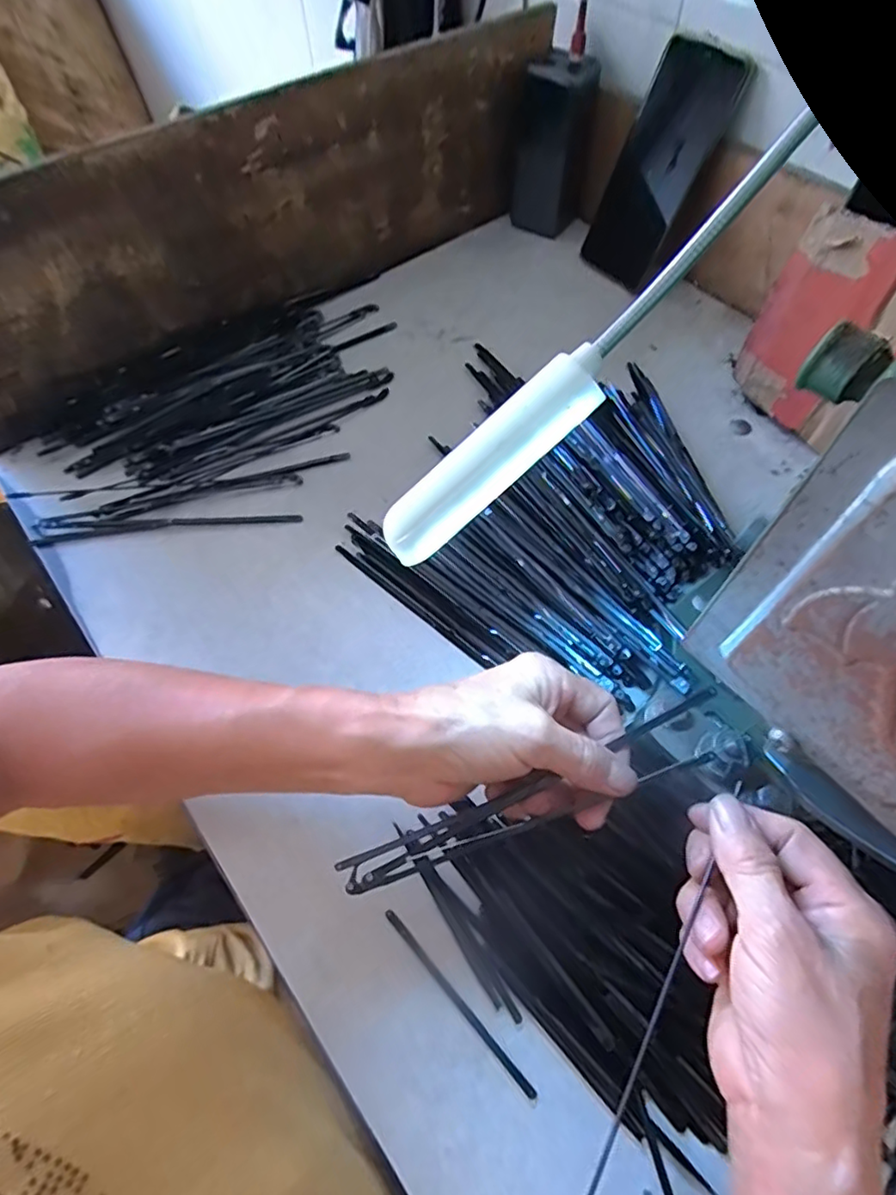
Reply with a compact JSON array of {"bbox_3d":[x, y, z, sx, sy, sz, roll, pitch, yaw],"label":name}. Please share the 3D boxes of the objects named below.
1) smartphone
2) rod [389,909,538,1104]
[{"bbox_3d":[0.174,-0.359,0.501,0.006,0.161,0.069,-22,58,-41],"label":"smartphone"},{"bbox_3d":[0.004,0.190,0.280,0.005,0.004,0.098,-40,66,-18],"label":"rod"}]

